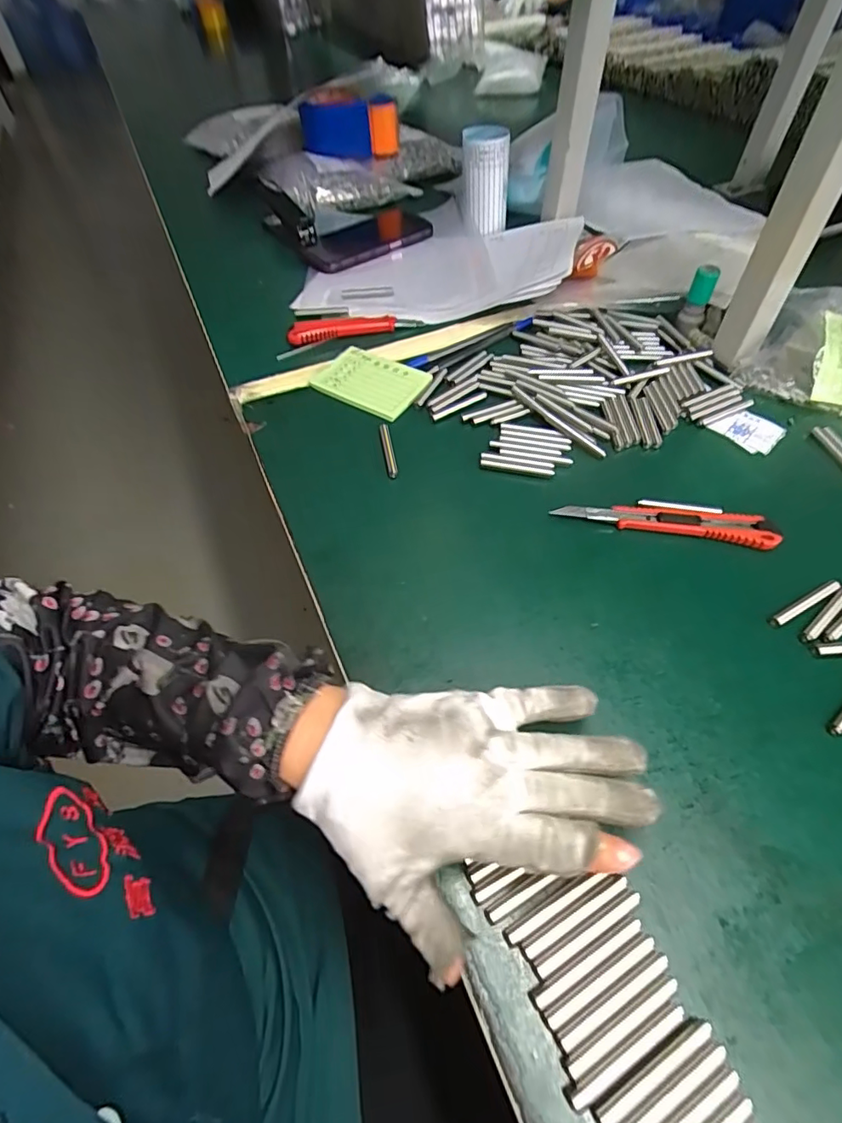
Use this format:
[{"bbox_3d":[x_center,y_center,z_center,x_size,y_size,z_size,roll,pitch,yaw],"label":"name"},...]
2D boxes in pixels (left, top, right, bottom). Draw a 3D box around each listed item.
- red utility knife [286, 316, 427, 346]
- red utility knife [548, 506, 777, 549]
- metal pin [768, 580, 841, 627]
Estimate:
[{"bbox_3d":[-0.068,-0.242,0.542,0.135,0.014,0.029,-12,54,-7],"label":"red utility knife"},{"bbox_3d":[0.175,-0.031,0.382,0.149,0.010,0.024,11,54,9],"label":"red utility knife"},{"bbox_3d":[0.247,0.026,0.338,0.059,0.004,0.007,-24,56,-16],"label":"metal pin"}]

